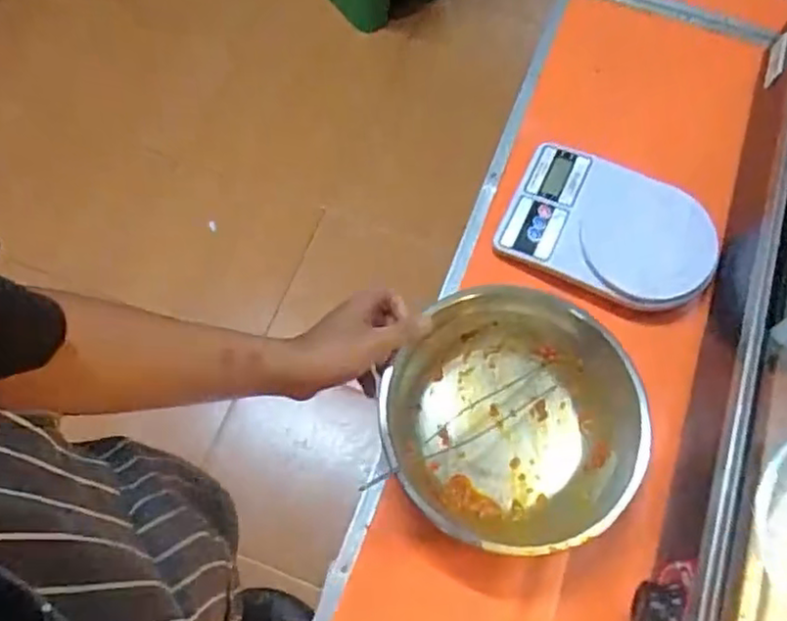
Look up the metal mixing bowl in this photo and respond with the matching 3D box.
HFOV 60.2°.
[{"bbox_3d":[0.107,0.113,0.628,0.211,0.086,0.205,1,67,-2],"label":"metal mixing bowl"}]

